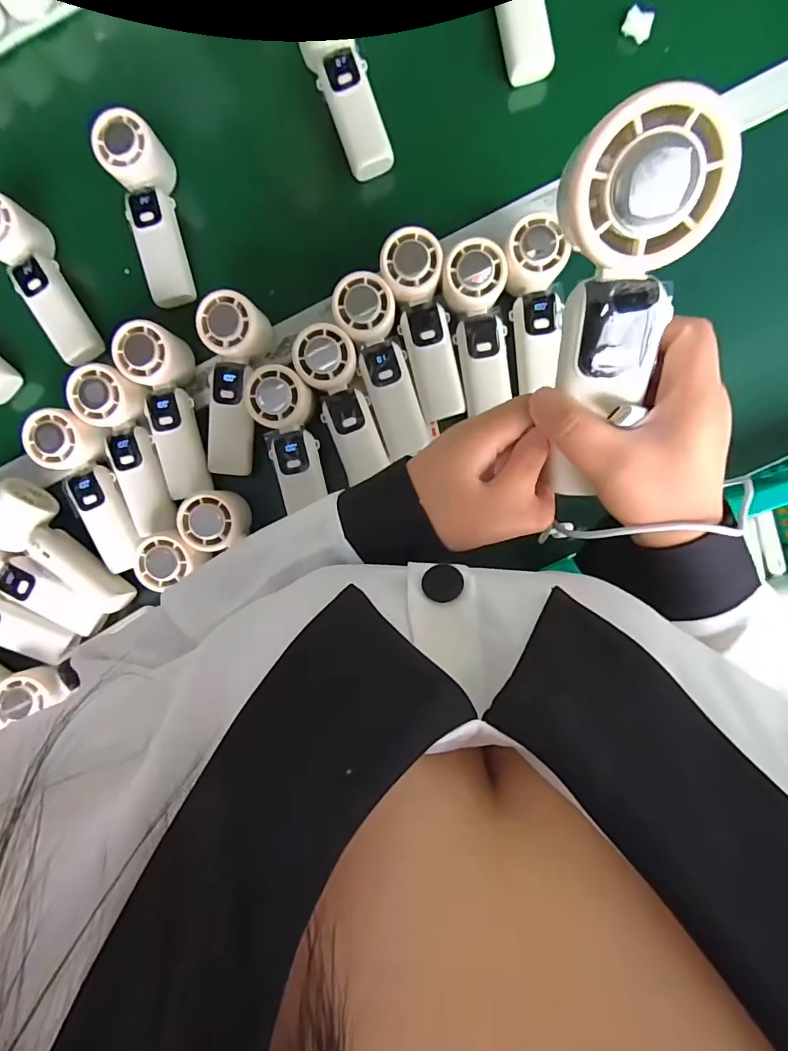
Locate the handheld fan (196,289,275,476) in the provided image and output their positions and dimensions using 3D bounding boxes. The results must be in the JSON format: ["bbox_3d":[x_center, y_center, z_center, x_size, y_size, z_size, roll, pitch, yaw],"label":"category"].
[{"bbox_3d":[-0.159,-0.136,0.468,0.054,0.054,0.169,8,105,4],"label":"handheld fan"}]

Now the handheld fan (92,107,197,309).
[{"bbox_3d":[-0.238,-0.305,0.460,0.049,0.049,0.162,-15,90,4],"label":"handheld fan"}]

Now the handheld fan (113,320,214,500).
[{"bbox_3d":[-0.222,-0.112,0.472,0.052,0.051,0.167,-9,104,4],"label":"handheld fan"}]

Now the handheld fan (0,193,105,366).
[{"bbox_3d":[-0.356,-0.242,0.479,0.052,0.047,0.164,-28,101,4],"label":"handheld fan"}]

